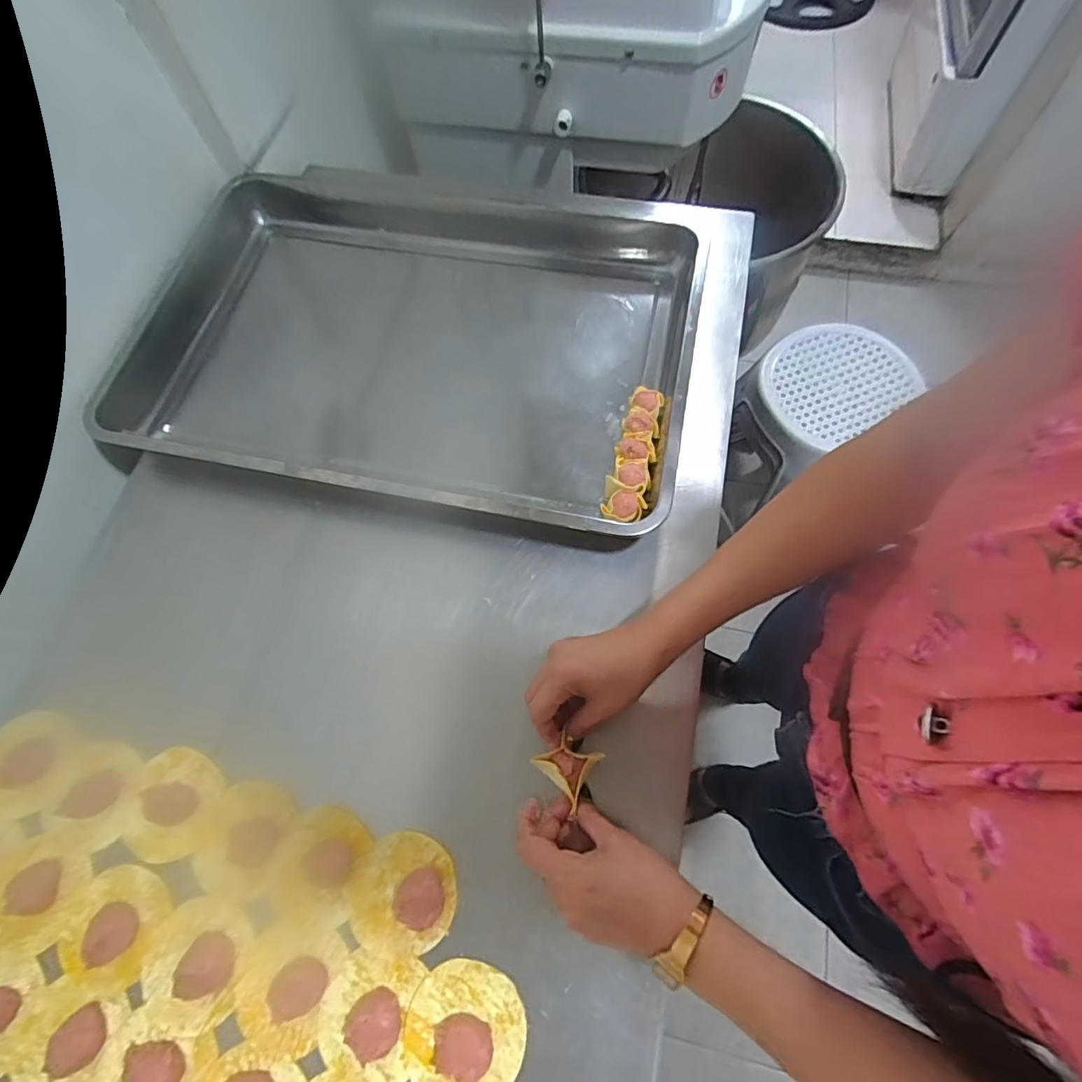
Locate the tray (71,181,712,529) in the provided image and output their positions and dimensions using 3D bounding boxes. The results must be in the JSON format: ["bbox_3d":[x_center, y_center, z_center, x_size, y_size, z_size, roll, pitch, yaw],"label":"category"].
[{"bbox_3d":[-0.151,-0.227,0.590,0.614,0.055,0.405,10,68,7],"label":"tray"}]

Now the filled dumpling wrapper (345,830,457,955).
[{"bbox_3d":[-0.108,0.265,0.400,0.082,0.020,0.075,3,68,4],"label":"filled dumpling wrapper"}]

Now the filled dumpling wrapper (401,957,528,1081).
[{"bbox_3d":[-0.054,0.341,0.365,0.082,0.023,0.078,9,68,6],"label":"filled dumpling wrapper"}]

